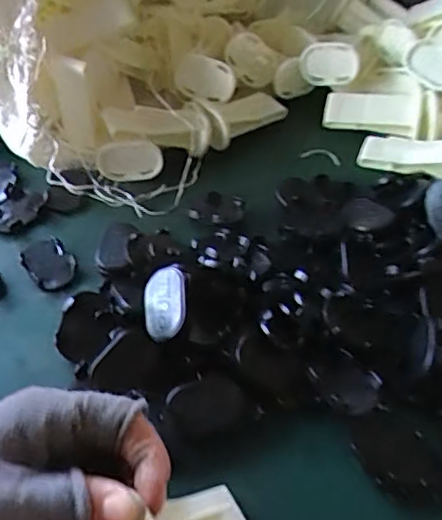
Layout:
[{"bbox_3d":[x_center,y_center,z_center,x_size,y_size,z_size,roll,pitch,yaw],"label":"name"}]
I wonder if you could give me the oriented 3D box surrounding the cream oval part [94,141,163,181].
[{"bbox_3d":[-0.069,-0.074,0.447,0.050,0.035,0.006,0,51,2],"label":"cream oval part"}]

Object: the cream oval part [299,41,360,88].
[{"bbox_3d":[0.094,-0.170,0.513,0.049,0.037,0.012,5,23,26],"label":"cream oval part"}]

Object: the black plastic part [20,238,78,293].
[{"bbox_3d":[-0.116,0.003,0.399,0.030,0.011,0.043,-33,55,-26],"label":"black plastic part"}]

